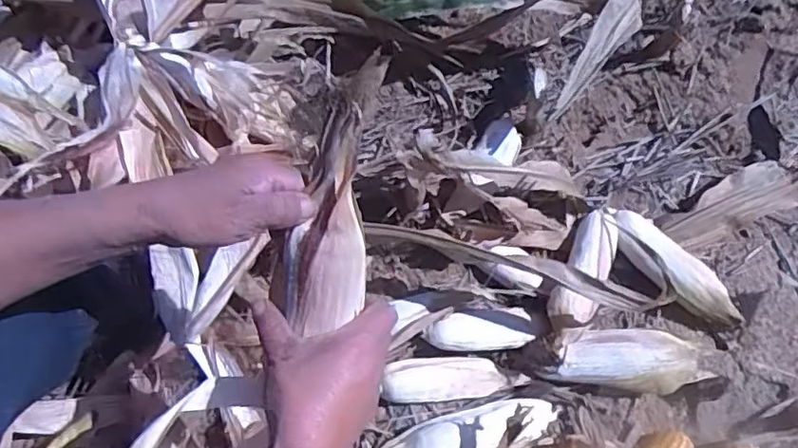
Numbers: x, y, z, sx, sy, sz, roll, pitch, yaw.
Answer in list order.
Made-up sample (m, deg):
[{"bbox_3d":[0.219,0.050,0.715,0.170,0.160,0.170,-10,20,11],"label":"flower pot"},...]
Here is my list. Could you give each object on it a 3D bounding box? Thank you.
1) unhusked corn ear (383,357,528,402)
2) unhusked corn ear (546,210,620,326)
[{"bbox_3d":[0.074,0.210,0.821,0.200,0.041,0.057,-4,68,0],"label":"unhusked corn ear"},{"bbox_3d":[0.257,0.062,0.826,0.062,0.051,0.186,26,71,11],"label":"unhusked corn ear"}]

